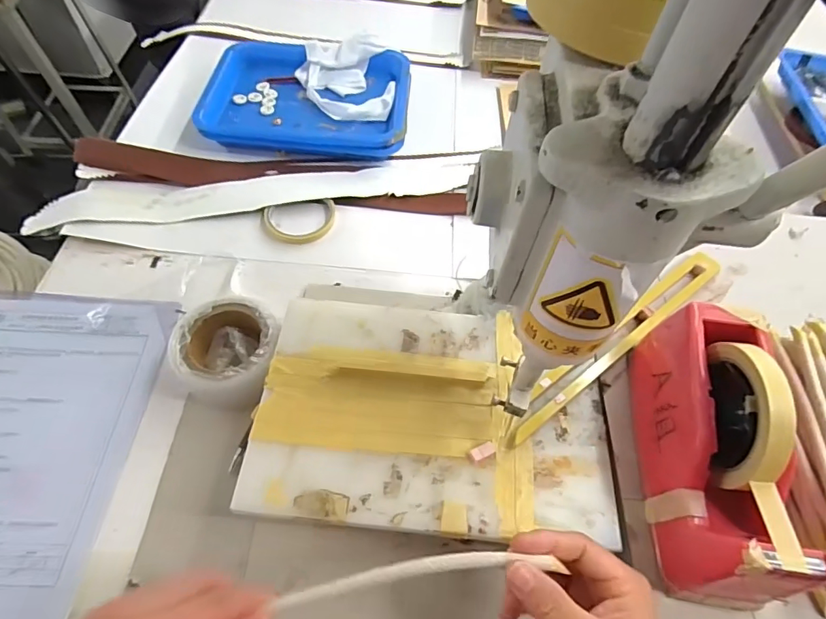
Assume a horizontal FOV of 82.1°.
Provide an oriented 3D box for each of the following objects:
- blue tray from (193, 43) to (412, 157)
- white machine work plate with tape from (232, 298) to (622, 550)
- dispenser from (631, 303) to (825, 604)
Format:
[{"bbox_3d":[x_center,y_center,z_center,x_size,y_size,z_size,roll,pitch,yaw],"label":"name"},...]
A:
[{"bbox_3d":[-0.151,-0.313,0.703,0.288,0.042,0.211,4,57,-2],"label":"blue tray"},{"bbox_3d":[0.019,0.085,0.415,0.295,0.013,0.196,5,59,0],"label":"white machine work plate with tape"},{"bbox_3d":[0.225,0.096,0.344,0.069,0.115,0.200,9,57,2],"label":"dispenser"}]

